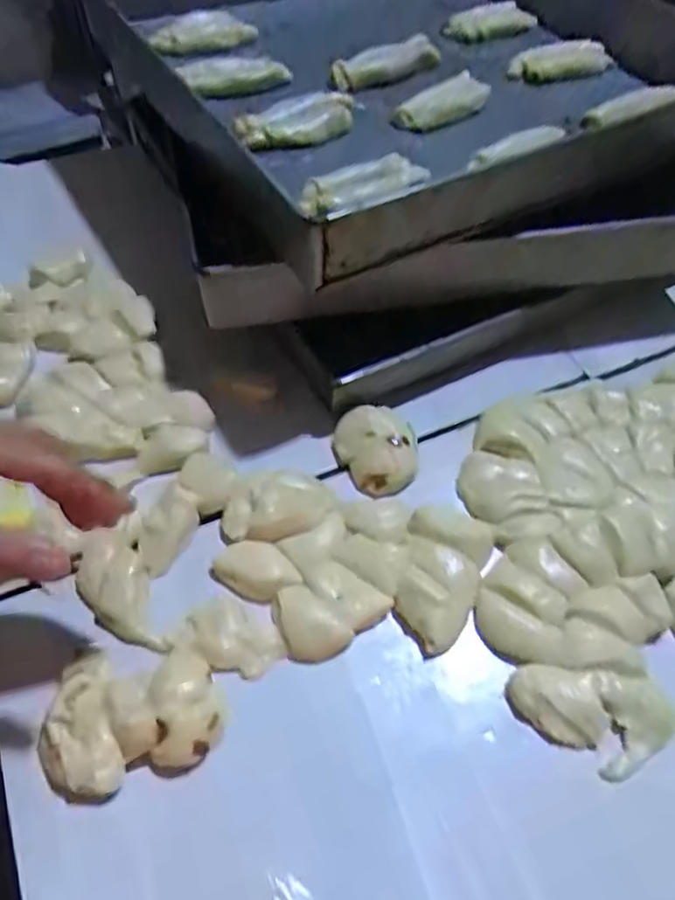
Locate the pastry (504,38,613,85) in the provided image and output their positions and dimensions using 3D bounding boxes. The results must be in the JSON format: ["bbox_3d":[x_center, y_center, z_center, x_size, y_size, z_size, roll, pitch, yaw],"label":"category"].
[{"bbox_3d":[0.217,-0.381,0.616,0.109,0.022,0.030,-15,56,-12],"label":"pastry"}]

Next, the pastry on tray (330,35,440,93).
[{"bbox_3d":[0.046,-0.360,0.581,0.104,0.028,0.037,-23,59,-17],"label":"pastry on tray"}]

